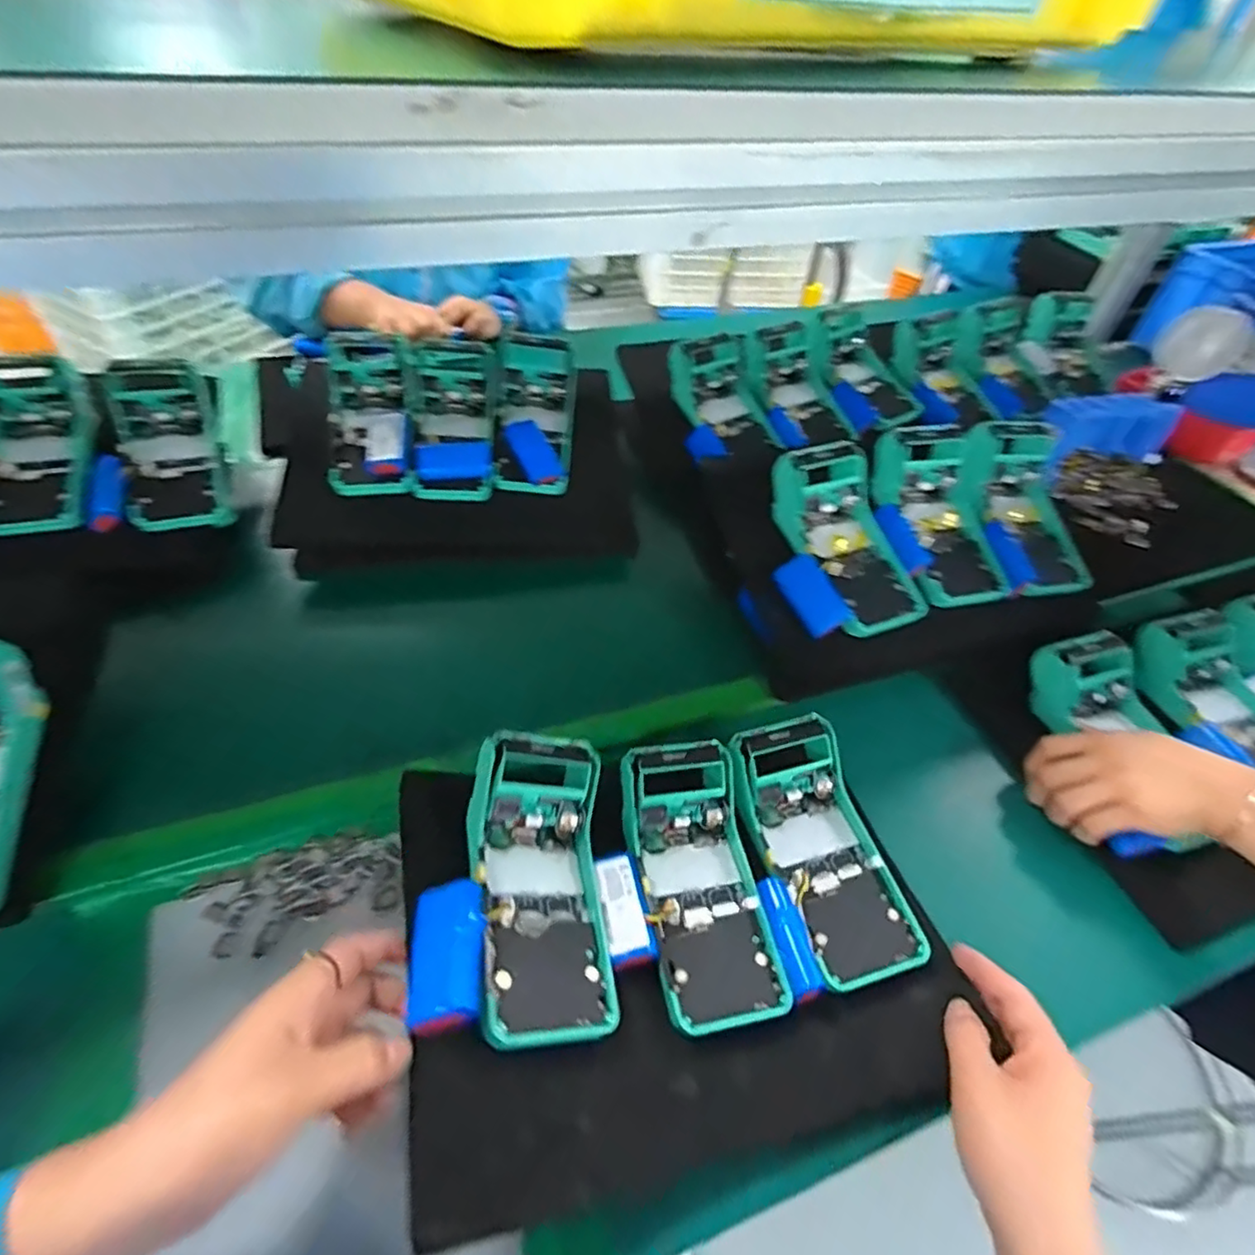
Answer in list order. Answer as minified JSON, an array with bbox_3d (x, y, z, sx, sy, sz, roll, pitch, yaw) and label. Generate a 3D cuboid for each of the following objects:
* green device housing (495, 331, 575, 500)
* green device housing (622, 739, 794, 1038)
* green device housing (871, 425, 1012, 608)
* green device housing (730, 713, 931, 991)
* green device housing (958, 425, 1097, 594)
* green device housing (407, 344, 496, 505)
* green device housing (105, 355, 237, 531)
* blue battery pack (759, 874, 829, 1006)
[{"bbox_3d":[-0.098,-0.223,0.654,0.083,0.052,0.172,2,75,-4],"label":"green device housing"},{"bbox_3d":[0.045,0.160,0.400,0.083,0.048,0.170,-5,50,-11],"label":"green device housing"},{"bbox_3d":[0.287,-0.103,0.580,0.100,0.049,0.175,-10,76,-15],"label":"green device housing"},{"bbox_3d":[0.133,0.151,0.435,0.087,0.046,0.171,-12,63,-17],"label":"green device housing"},{"bbox_3d":[0.378,-0.119,0.588,0.106,0.084,0.154,-5,50,-11],"label":"green device housing"},{"bbox_3d":[-0.176,-0.207,0.623,0.082,0.056,0.166,-4,69,-9],"label":"green device housing"},{"bbox_3d":[-0.443,-0.172,0.600,0.081,0.056,0.168,-11,87,-16],"label":"green device housing"},{"bbox_3d":[0.102,0.195,0.389,0.021,0.016,0.071,-6,50,-12],"label":"blue battery pack"}]

